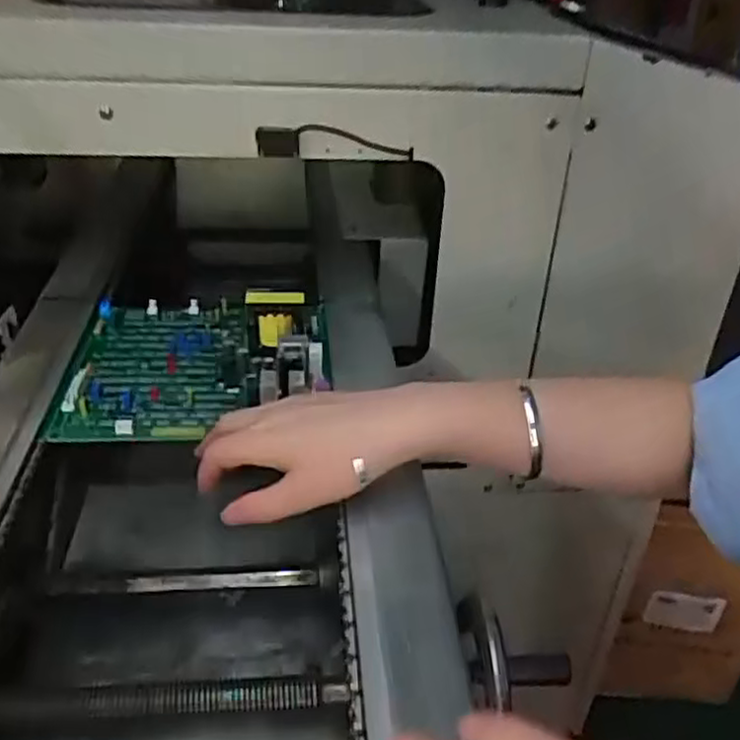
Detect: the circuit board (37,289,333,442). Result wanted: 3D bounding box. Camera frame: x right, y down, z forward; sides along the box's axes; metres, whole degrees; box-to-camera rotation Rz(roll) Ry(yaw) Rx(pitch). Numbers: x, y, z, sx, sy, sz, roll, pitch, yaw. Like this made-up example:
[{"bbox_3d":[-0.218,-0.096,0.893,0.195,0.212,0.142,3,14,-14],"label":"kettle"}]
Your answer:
[{"bbox_3d":[-0.120,-0.021,0.535,0.178,0.060,0.168,4,32,-6],"label":"circuit board"}]

